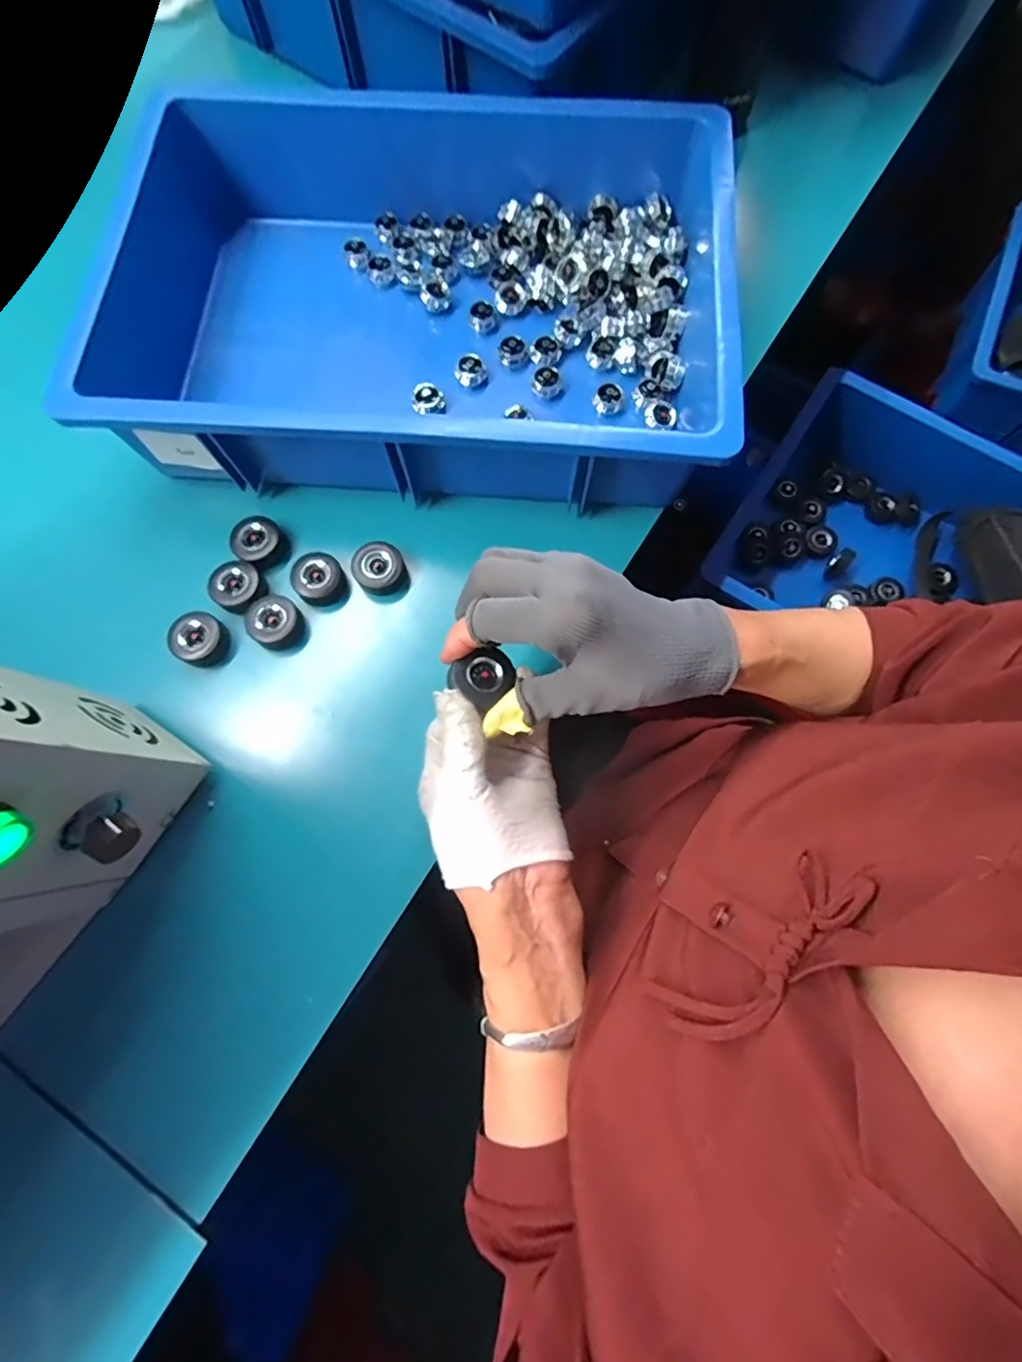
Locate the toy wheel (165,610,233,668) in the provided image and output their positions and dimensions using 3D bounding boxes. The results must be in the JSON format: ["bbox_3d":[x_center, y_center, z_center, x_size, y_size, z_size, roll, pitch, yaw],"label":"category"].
[{"bbox_3d":[-0.224,-0.030,0.406,0.035,0.023,0.037,0,76,0],"label":"toy wheel"}]

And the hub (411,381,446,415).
[{"bbox_3d":[-0.067,-0.228,0.452,0.026,0.016,0.023,-12,76,-3],"label":"hub"}]

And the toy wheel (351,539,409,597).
[{"bbox_3d":[-0.099,-0.084,0.423,0.038,0.022,0.036,0,76,0],"label":"toy wheel"}]

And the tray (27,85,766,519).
[{"bbox_3d":[-0.078,-0.290,0.431,0.459,0.097,0.301,4,76,1],"label":"tray"}]

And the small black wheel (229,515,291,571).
[{"bbox_3d":[-0.192,-0.106,0.427,0.037,0.019,0.036,0,76,0],"label":"small black wheel"}]

